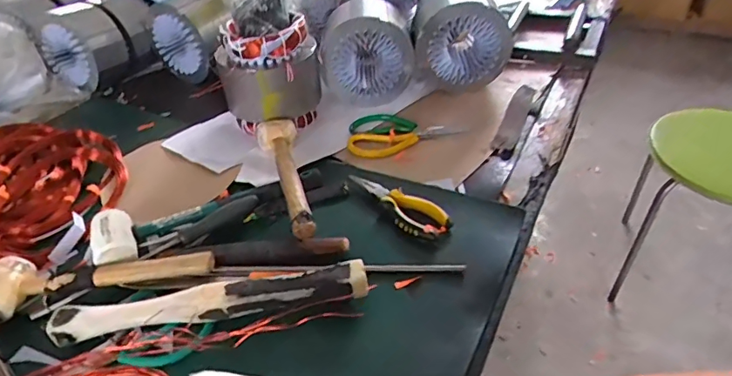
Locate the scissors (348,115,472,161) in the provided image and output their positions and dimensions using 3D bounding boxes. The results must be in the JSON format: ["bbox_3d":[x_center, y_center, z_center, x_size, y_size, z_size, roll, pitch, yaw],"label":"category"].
[{"bbox_3d":[0.058,-0.091,0.814,0.176,0.026,0.083,-13,51,-7],"label":"scissors"}]

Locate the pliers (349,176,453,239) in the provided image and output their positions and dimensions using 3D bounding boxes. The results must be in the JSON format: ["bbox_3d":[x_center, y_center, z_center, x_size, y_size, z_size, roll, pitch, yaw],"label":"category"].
[{"bbox_3d":[0.046,0.018,0.658,0.054,0.014,0.153,-28,46,-23],"label":"pliers"}]

